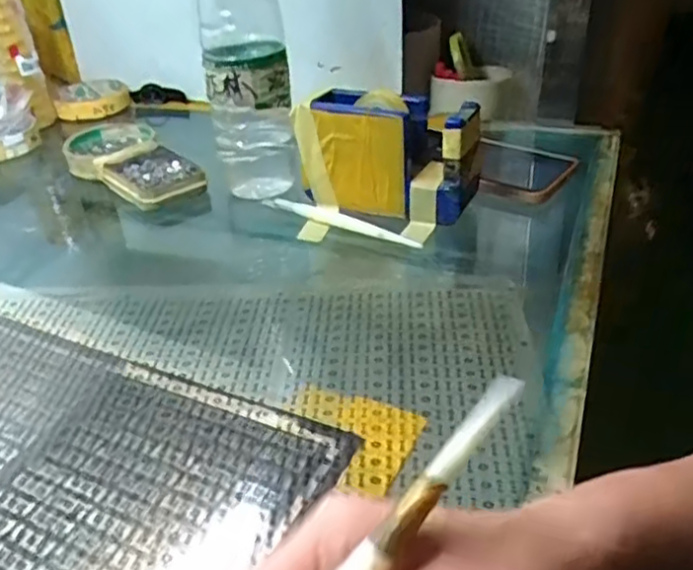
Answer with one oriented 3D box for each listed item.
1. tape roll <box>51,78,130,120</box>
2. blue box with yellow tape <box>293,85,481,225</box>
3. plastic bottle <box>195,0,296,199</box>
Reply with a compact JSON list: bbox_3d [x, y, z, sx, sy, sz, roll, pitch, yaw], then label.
[{"bbox_3d":[-0.294,-0.216,0.789,0.083,0.018,0.094,-12,34,-11],"label":"tape roll"},{"bbox_3d":[0.010,-0.104,0.513,0.094,0.077,0.046,11,37,21],"label":"blue box with yellow tape"},{"bbox_3d":[-0.077,-0.177,0.514,0.063,0.205,0.061,-7,34,-5],"label":"plastic bottle"}]

